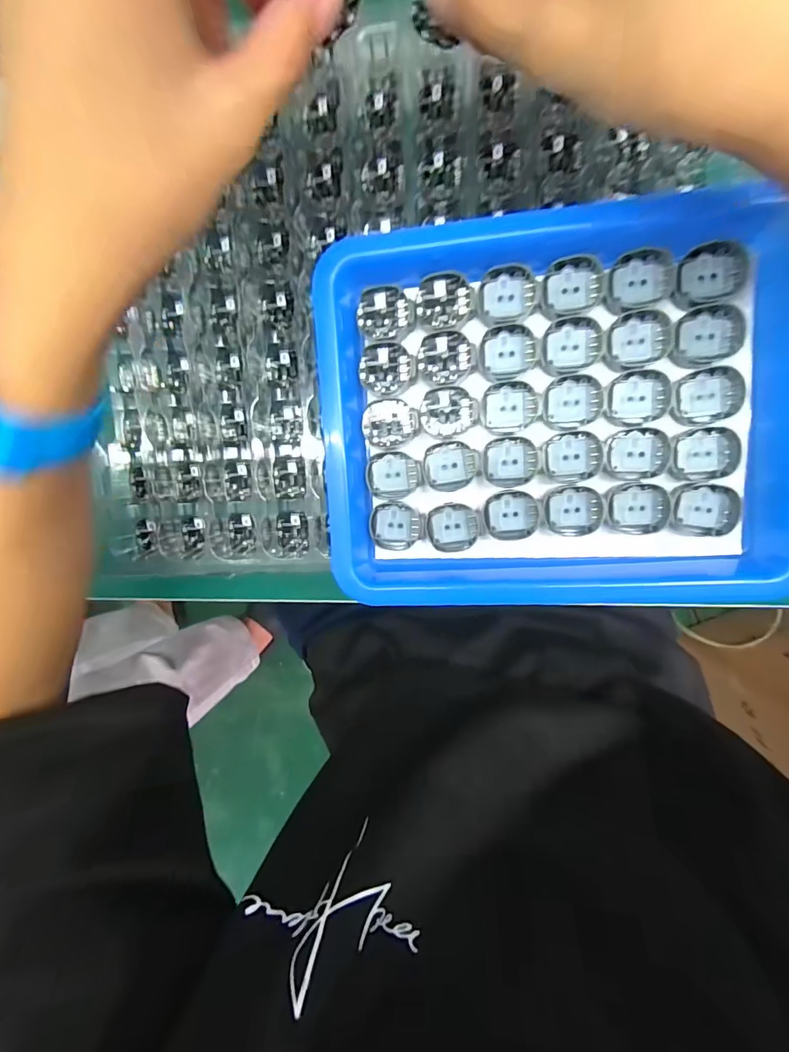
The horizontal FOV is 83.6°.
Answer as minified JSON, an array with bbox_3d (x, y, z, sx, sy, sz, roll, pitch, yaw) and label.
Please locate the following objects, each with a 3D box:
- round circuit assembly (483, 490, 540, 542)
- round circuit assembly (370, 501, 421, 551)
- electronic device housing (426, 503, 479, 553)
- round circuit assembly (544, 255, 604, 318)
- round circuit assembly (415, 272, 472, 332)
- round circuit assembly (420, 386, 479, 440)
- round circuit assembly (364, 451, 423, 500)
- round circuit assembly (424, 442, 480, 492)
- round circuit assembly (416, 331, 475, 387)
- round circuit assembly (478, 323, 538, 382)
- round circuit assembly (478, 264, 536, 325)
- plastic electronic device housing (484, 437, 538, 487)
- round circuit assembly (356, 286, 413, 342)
[{"bbox_3d":[0.058,-0.005,0.219,0.026,0.004,0.024,0,95,6],"label":"round circuit assembly"},{"bbox_3d":[0.000,0.000,0.227,0.025,0.004,0.024,0,95,6],"label":"round circuit assembly"},{"bbox_3d":[0.029,0.001,0.223,0.025,0.004,0.024,-3,94,6],"label":"electronic device housing"},{"bbox_3d":[0.082,-0.110,0.202,0.025,0.004,0.025,0,95,6],"label":"round circuit assembly"},{"bbox_3d":[0.023,-0.106,0.208,0.026,0.004,0.025,0,95,6],"label":"round circuit assembly"},{"bbox_3d":[0.027,-0.055,0.215,0.027,0.004,0.024,-4,94,6],"label":"round circuit assembly"},{"bbox_3d":[0.000,-0.026,0.225,0.027,0.004,0.023,-2,95,6],"label":"round circuit assembly"},{"bbox_3d":[0.029,-0.030,0.220,0.026,0.004,0.023,-4,94,6],"label":"round circuit assembly"},{"bbox_3d":[0.025,-0.081,0.212,0.027,0.004,0.024,-4,94,6],"label":"round circuit assembly"},{"bbox_3d":[0.054,-0.083,0.210,0.027,0.004,0.025,0,95,6],"label":"round circuit assembly"},{"bbox_3d":[0.052,-0.108,0.205,0.026,0.004,0.025,0,95,6],"label":"round circuit assembly"},{"bbox_3d":[0.057,-0.031,0.215,0.025,0.004,0.024,-4,94,6],"label":"plastic electronic device housing"},{"bbox_3d":[-0.005,-0.103,0.213,0.026,0.004,0.024,0,95,6],"label":"round circuit assembly"}]

